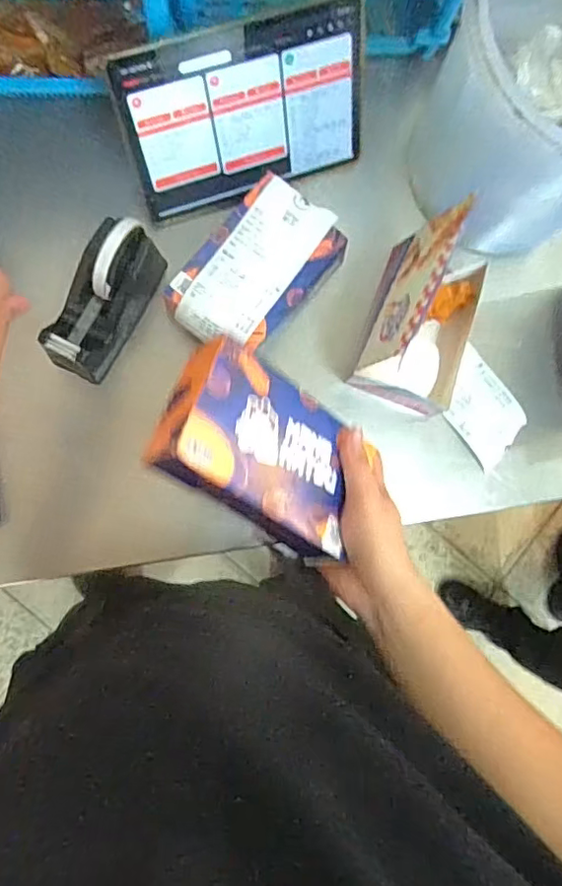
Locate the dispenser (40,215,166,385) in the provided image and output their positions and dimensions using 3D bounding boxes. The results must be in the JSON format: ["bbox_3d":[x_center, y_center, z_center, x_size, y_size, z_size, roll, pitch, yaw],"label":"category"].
[{"bbox_3d":[-0.180,-0.147,0.585,0.058,0.115,0.161,26,83,-4],"label":"dispenser"}]

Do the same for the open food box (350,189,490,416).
[{"bbox_3d":[0.164,-0.131,0.590,0.111,0.149,0.170,21,84,-4],"label":"open food box"}]

